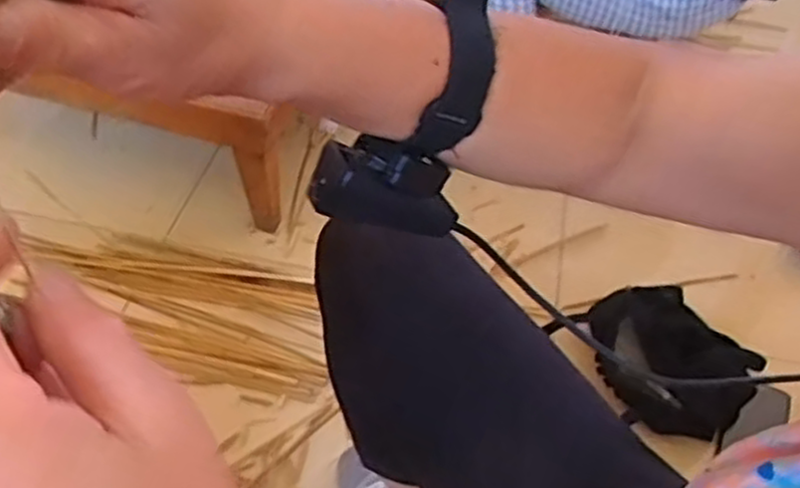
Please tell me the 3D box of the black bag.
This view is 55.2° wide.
[{"bbox_3d":[0.334,0.148,0.979,0.177,0.081,0.218,-20,51,-20],"label":"black bag"}]

